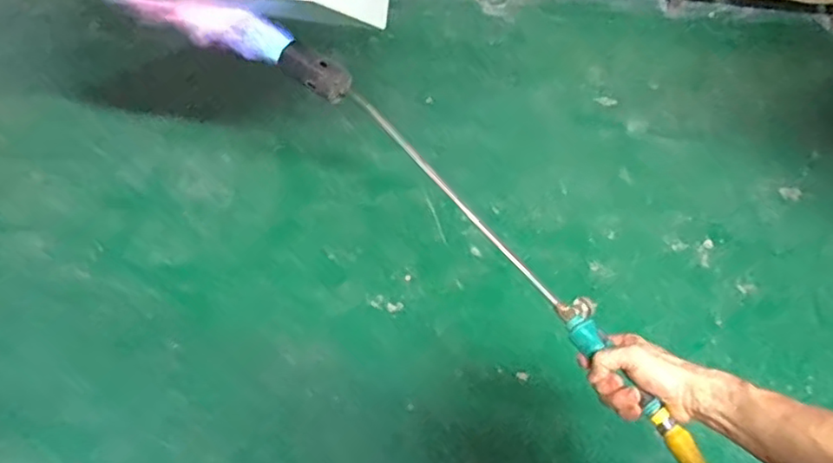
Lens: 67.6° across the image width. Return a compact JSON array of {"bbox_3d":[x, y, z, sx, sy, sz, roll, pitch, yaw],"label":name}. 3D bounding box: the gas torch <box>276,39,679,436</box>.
[{"bbox_3d":[0.045,-0.035,0.758,0.064,0.041,0.671,-34,64,-20],"label":"gas torch"}]

